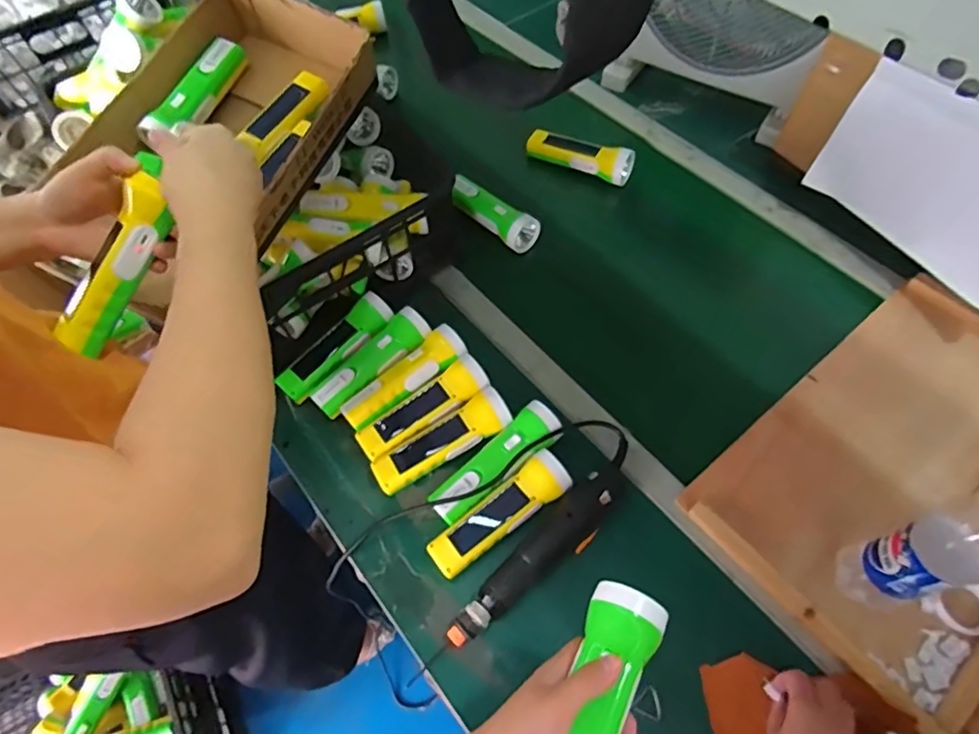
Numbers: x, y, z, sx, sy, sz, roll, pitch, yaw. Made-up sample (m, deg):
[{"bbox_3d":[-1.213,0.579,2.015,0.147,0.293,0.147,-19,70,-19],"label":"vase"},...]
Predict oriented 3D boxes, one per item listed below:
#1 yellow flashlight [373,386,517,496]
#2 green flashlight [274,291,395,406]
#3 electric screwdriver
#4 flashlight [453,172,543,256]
[{"bbox_3d":[-0.054,0.090,0.666,0.167,0.046,0.049,-31,63,-14],"label":"yellow flashlight"},{"bbox_3d":[-0.195,-0.026,0.728,0.047,0.040,0.163,36,68,21],"label":"green flashlight"},{"bbox_3d":[0.044,0.203,0.601,0.276,0.050,0.055,-39,65,-18],"label":"electric screwdriver"},{"bbox_3d":[0.003,-0.222,0.851,0.146,0.055,0.052,35,67,20],"label":"flashlight"}]

